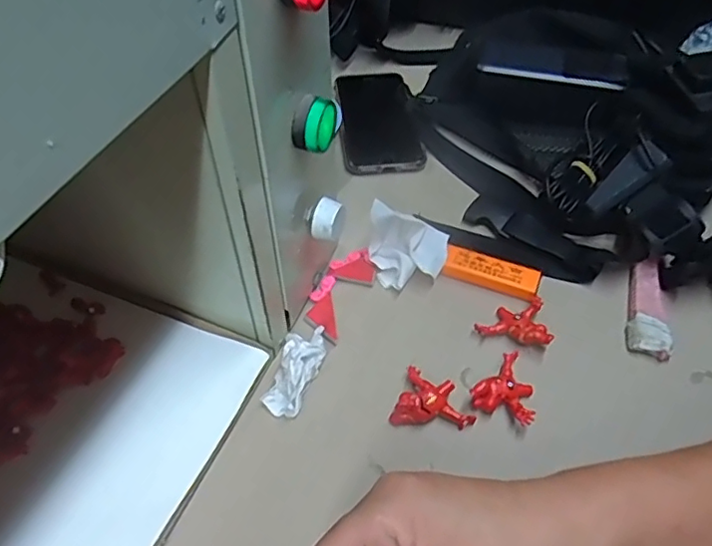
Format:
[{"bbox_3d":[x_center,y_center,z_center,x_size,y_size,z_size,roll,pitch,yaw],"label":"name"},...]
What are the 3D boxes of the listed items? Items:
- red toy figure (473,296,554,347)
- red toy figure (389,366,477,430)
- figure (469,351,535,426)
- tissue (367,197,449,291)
[{"bbox_3d":[0.108,0.030,0.399,0.047,0.022,0.036,19,53,9],"label":"red toy figure"},{"bbox_3d":[0.049,0.080,0.360,0.046,0.017,0.037,19,53,9],"label":"red toy figure"},{"bbox_3d":[0.096,0.074,0.365,0.037,0.017,0.045,38,58,21],"label":"figure"},{"bbox_3d":[0.040,-0.019,0.419,0.055,0.046,0.044,-1,53,-7],"label":"tissue"}]

